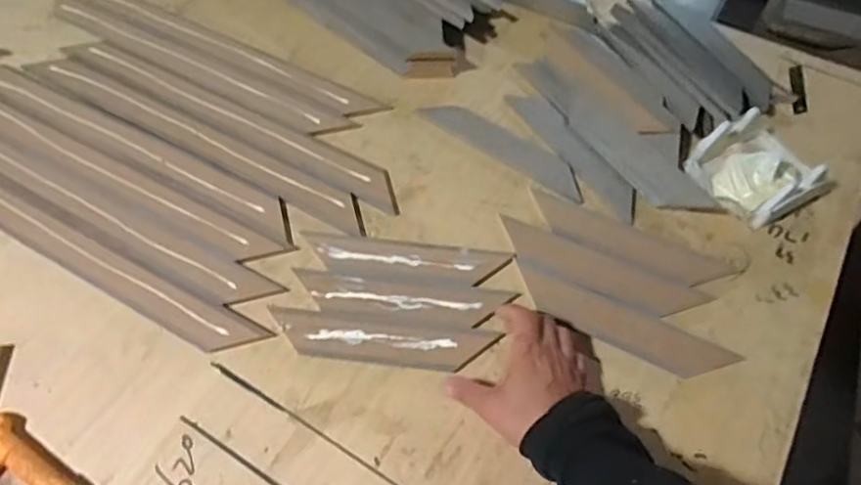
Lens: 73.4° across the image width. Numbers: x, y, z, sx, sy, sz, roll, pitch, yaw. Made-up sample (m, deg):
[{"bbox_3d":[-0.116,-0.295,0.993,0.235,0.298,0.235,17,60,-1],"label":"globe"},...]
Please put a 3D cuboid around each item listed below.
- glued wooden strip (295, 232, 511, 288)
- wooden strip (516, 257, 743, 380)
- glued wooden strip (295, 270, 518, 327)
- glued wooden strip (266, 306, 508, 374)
[{"bbox_3d":[-0.026,0.016,0.598,0.210,0.004,0.046,7,59,4],"label":"glued wooden strip"},{"bbox_3d":[0.186,0.081,0.568,0.217,0.010,0.052,25,62,9],"label":"wooden strip"},{"bbox_3d":[-0.028,0.056,0.569,0.208,0.007,0.045,6,59,3],"label":"glued wooden strip"},{"bbox_3d":[-0.045,0.093,0.547,0.210,0.008,0.045,5,59,4],"label":"glued wooden strip"}]

